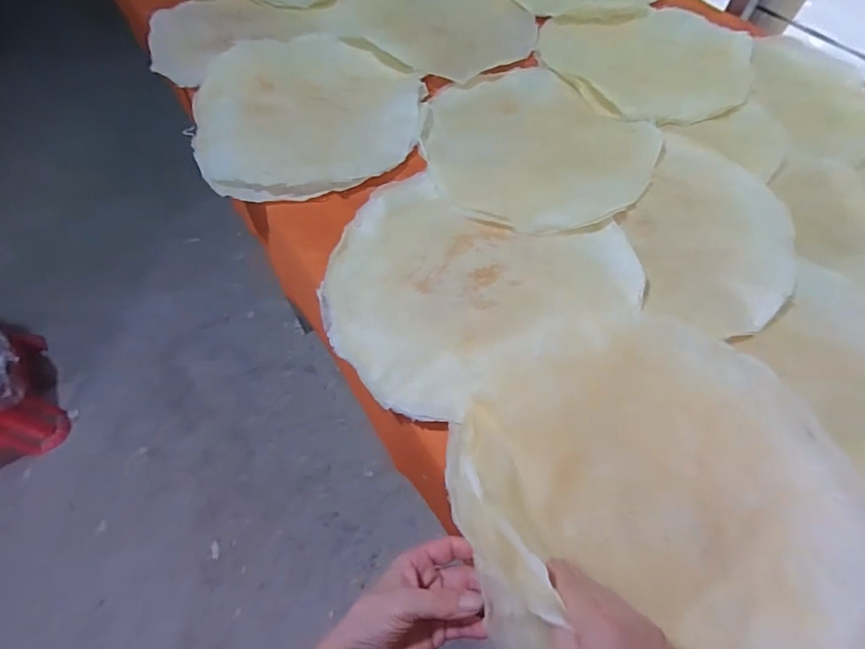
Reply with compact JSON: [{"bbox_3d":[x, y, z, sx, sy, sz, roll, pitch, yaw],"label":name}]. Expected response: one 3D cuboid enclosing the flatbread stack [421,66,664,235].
[{"bbox_3d":[0.143,-0.269,0.671,0.317,0.012,0.341,-38,66,-20],"label":"flatbread stack"}]

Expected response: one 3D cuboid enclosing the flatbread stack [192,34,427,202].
[{"bbox_3d":[-0.196,-0.342,0.706,0.337,0.021,0.368,-17,61,-10],"label":"flatbread stack"}]

